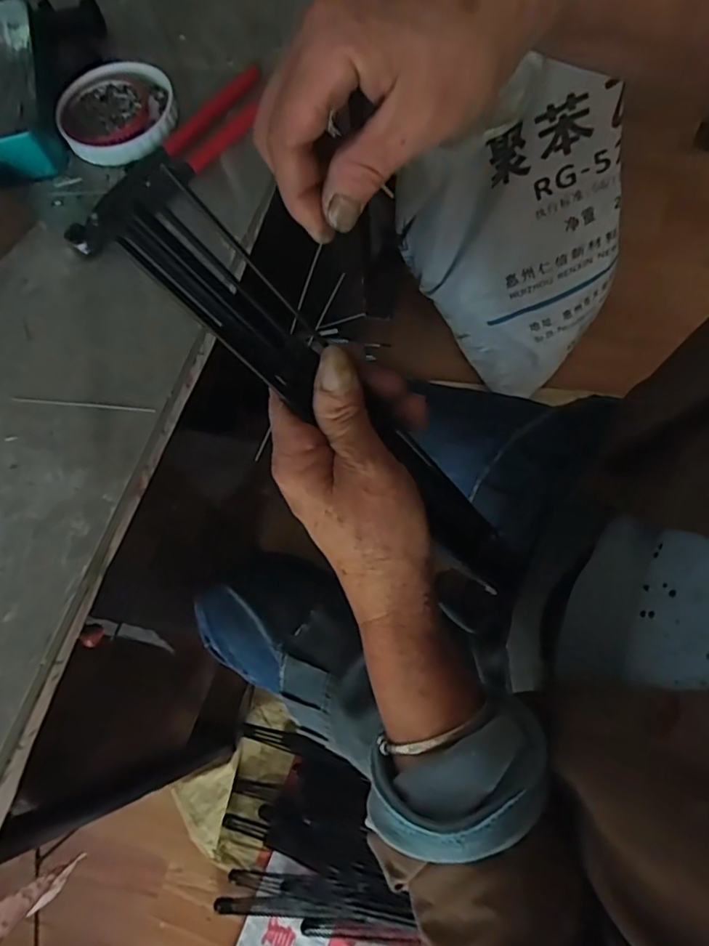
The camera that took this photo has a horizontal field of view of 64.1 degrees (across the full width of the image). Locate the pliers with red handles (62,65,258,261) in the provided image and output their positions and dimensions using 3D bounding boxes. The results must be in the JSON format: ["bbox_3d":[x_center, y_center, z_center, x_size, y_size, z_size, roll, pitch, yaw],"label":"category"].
[{"bbox_3d":[-0.134,-0.229,0.412,0.048,0.020,0.191,33,77,15],"label":"pliers with red handles"}]

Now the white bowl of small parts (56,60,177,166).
[{"bbox_3d":[-0.181,-0.276,0.435,0.084,0.016,0.090,-2,71,5],"label":"white bowl of small parts"}]

